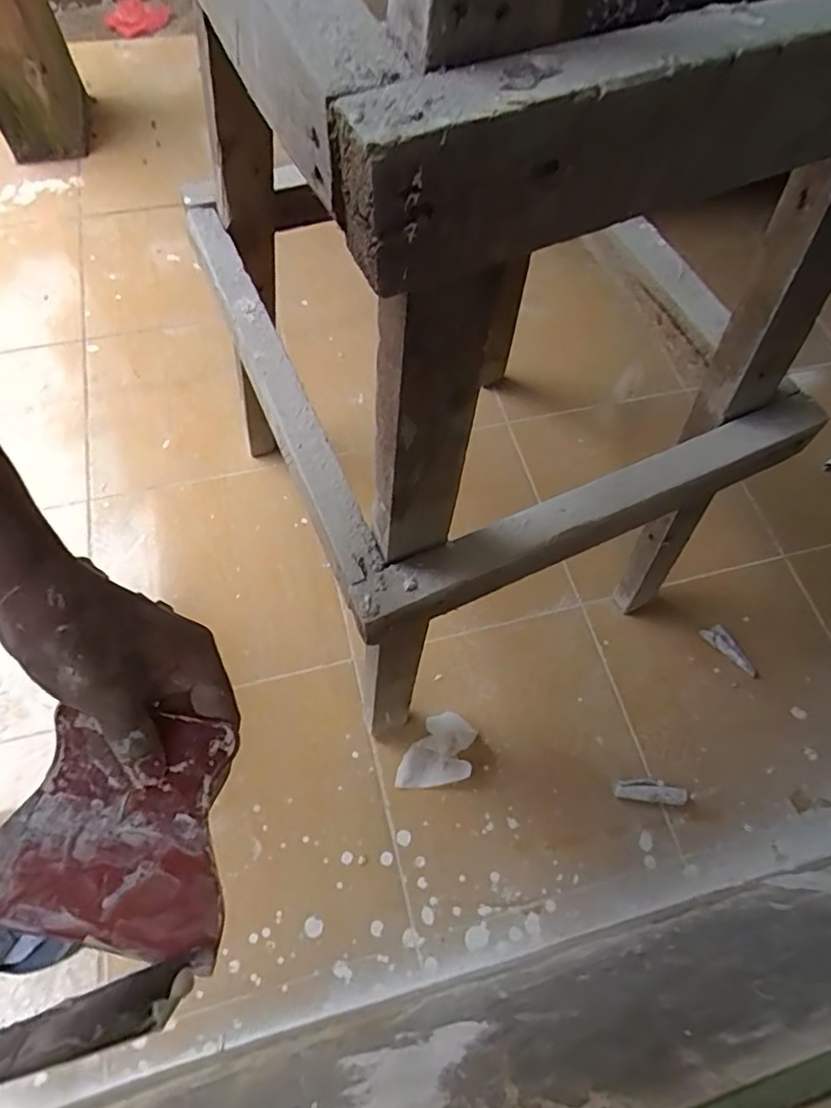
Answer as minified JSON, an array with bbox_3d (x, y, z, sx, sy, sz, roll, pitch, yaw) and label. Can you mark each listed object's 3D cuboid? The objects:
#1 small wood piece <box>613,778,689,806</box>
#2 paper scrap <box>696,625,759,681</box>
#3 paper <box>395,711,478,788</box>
[{"bbox_3d":[0.353,0.355,0.872,0.103,0.023,0.032,8,64,0],"label":"small wood piece"},{"bbox_3d":[0.533,0.165,0.977,0.035,0.017,0.114,-40,73,-20],"label":"paper scrap"},{"bbox_3d":[0.037,0.308,0.879,0.090,0.027,0.128,32,67,11],"label":"paper"}]

